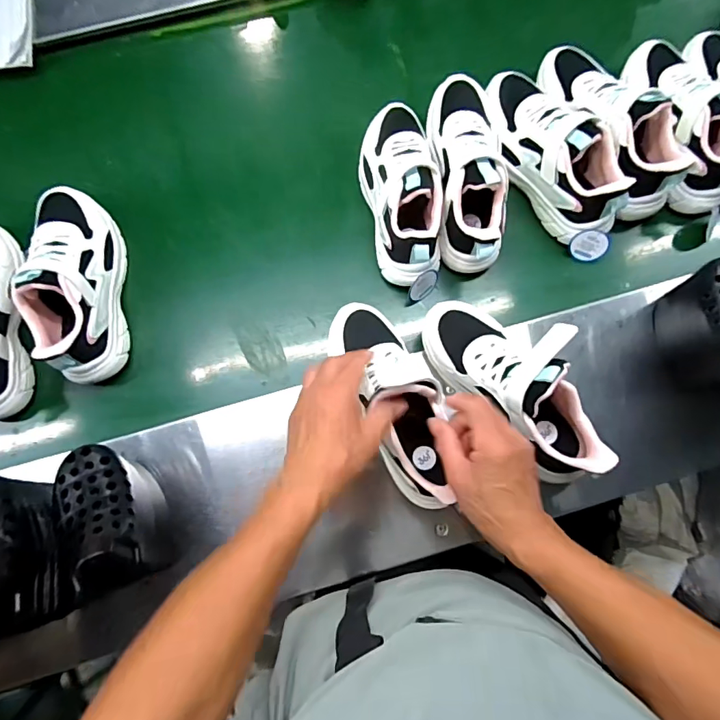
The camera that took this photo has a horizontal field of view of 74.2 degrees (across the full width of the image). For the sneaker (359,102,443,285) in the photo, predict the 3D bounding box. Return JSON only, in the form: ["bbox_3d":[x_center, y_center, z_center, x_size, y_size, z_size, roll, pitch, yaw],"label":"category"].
[{"bbox_3d":[0.051,-0.219,0.598,0.091,0.089,0.237,-6,81,-1],"label":"sneaker"}]

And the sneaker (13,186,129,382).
[{"bbox_3d":[-0.344,-0.102,0.571,0.088,0.111,0.241,-12,81,-2],"label":"sneaker"}]

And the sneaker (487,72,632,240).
[{"bbox_3d":[0.249,-0.272,0.611,0.095,0.111,0.243,-33,82,-6],"label":"sneaker"}]

